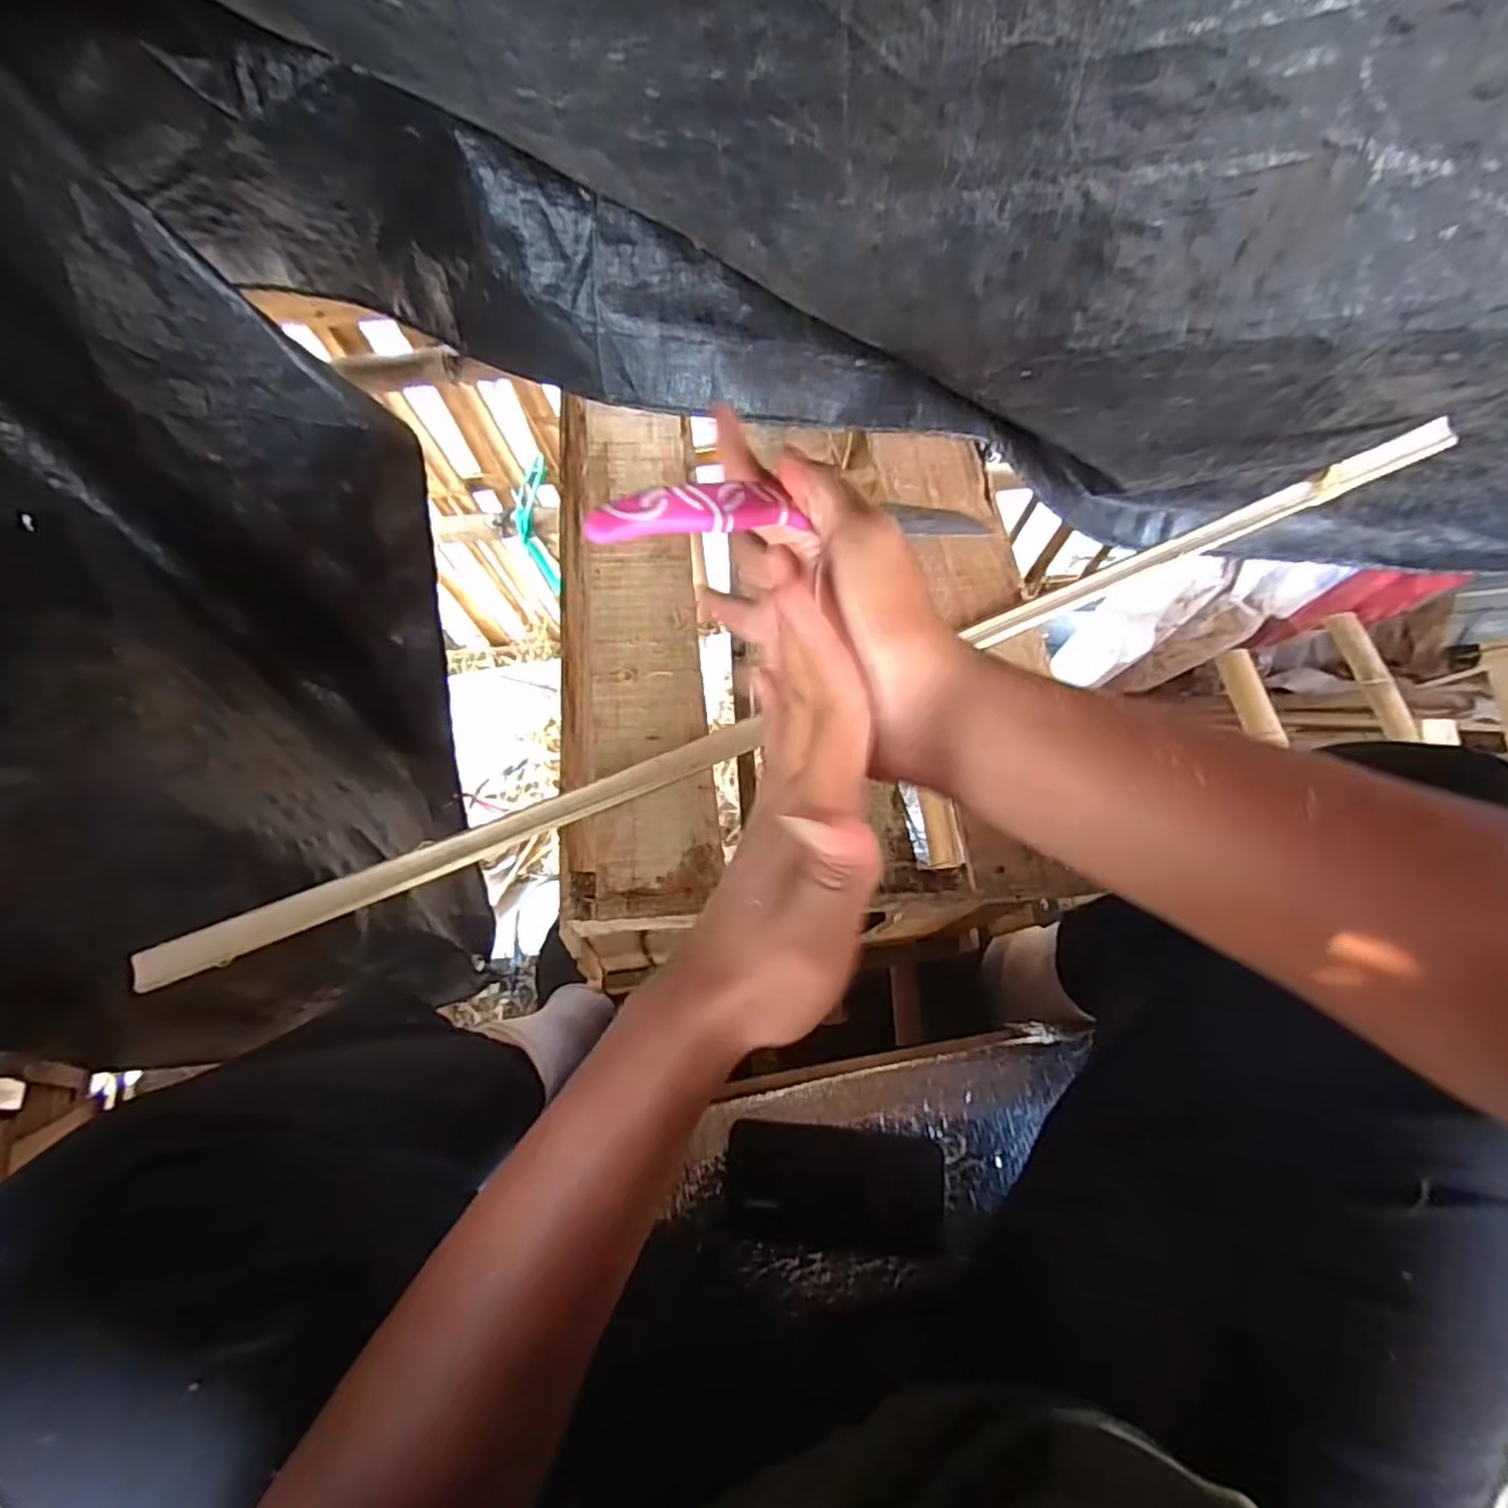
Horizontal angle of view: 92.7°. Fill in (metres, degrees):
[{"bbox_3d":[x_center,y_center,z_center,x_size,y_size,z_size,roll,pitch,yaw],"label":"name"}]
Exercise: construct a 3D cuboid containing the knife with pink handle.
[{"bbox_3d":[0.021,-0.095,0.287,0.179,0.016,0.020,-10,68,-32],"label":"knife with pink handle"}]

